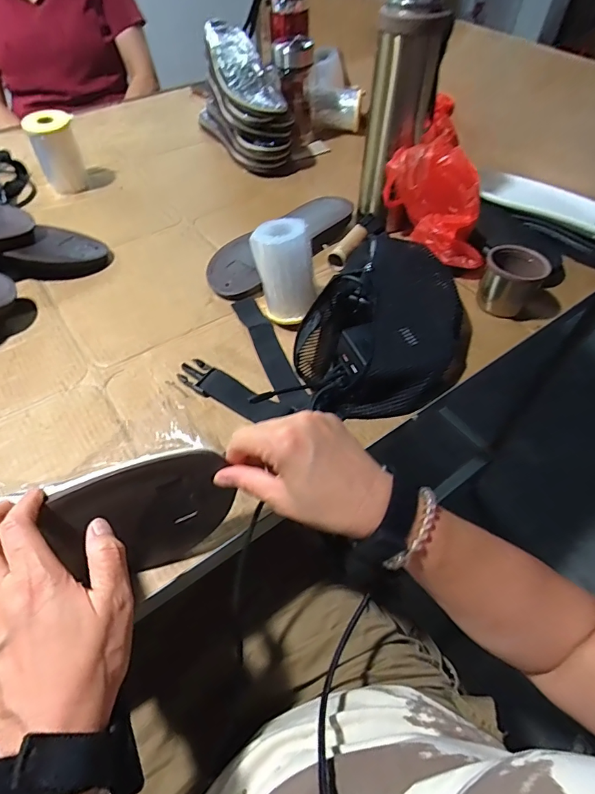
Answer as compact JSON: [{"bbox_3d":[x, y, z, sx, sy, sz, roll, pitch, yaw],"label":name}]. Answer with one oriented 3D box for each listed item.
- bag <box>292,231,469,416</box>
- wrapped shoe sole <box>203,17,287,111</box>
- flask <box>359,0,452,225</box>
[{"bbox_3d":[0.110,-0.084,0.499,0.179,0.073,0.241,20,56,14],"label":"bag"},{"bbox_3d":[-0.100,-0.579,0.753,0.099,0.028,0.257,-17,68,-13],"label":"wrapped shoe sole"},{"bbox_3d":[0.136,-0.385,0.573,0.073,0.275,0.071,-34,60,-23],"label":"flask"}]

